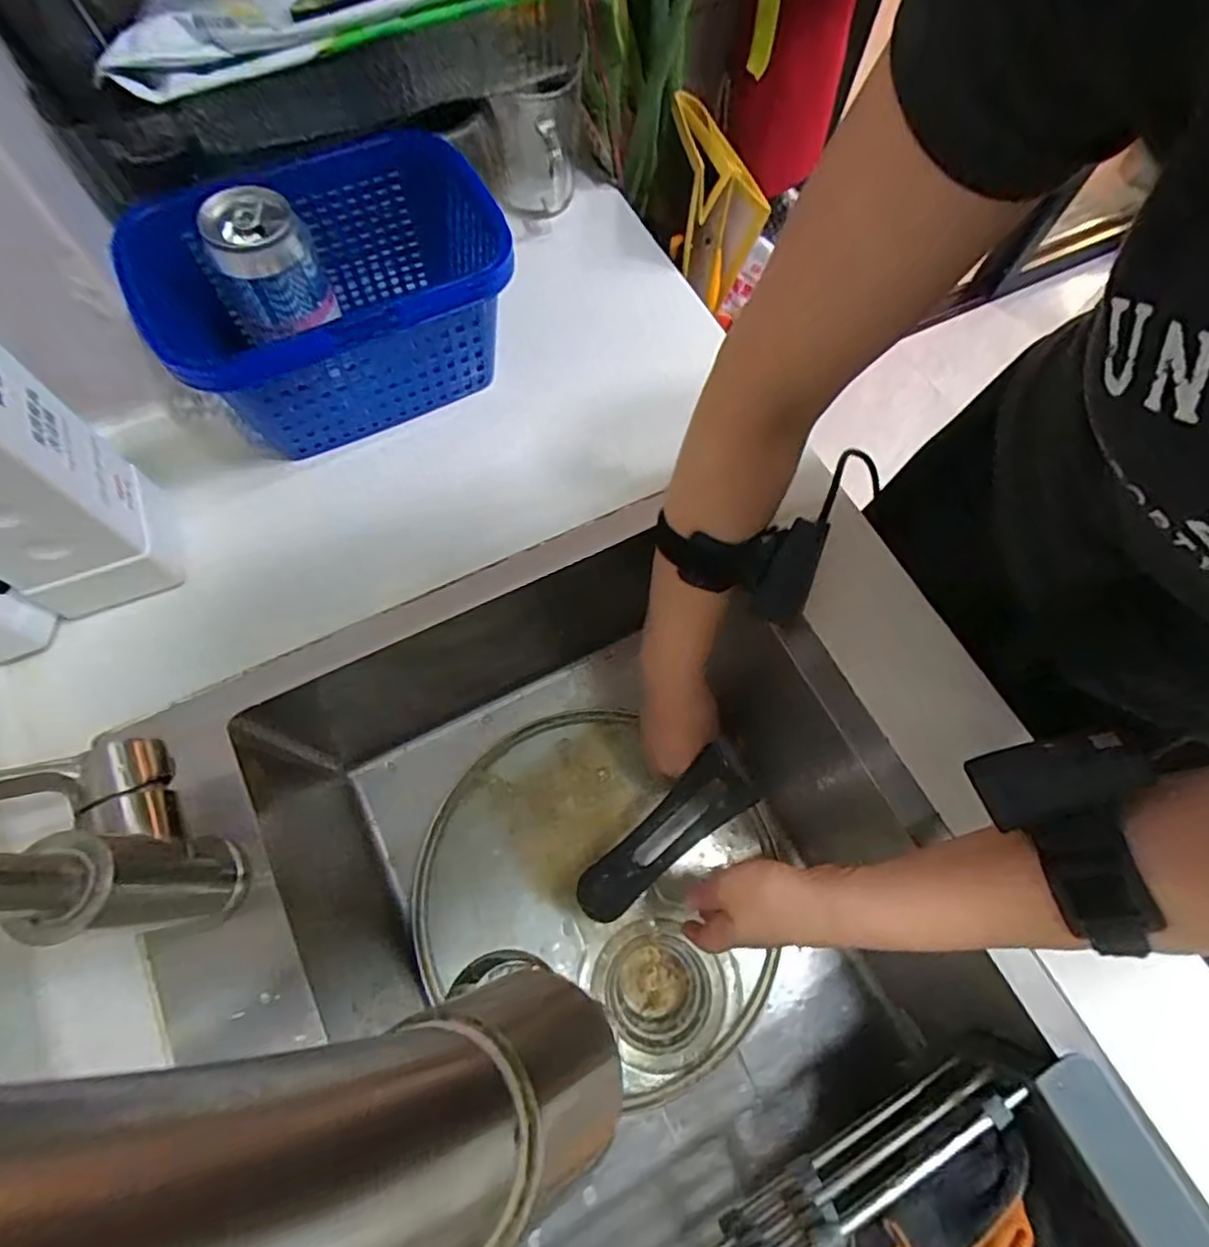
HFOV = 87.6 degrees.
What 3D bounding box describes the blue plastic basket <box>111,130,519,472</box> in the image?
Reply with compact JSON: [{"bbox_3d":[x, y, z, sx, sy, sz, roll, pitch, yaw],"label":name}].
[{"bbox_3d":[-0.179,-0.216,0.439,0.214,0.132,0.141,-19,70,-10],"label":"blue plastic basket"}]

